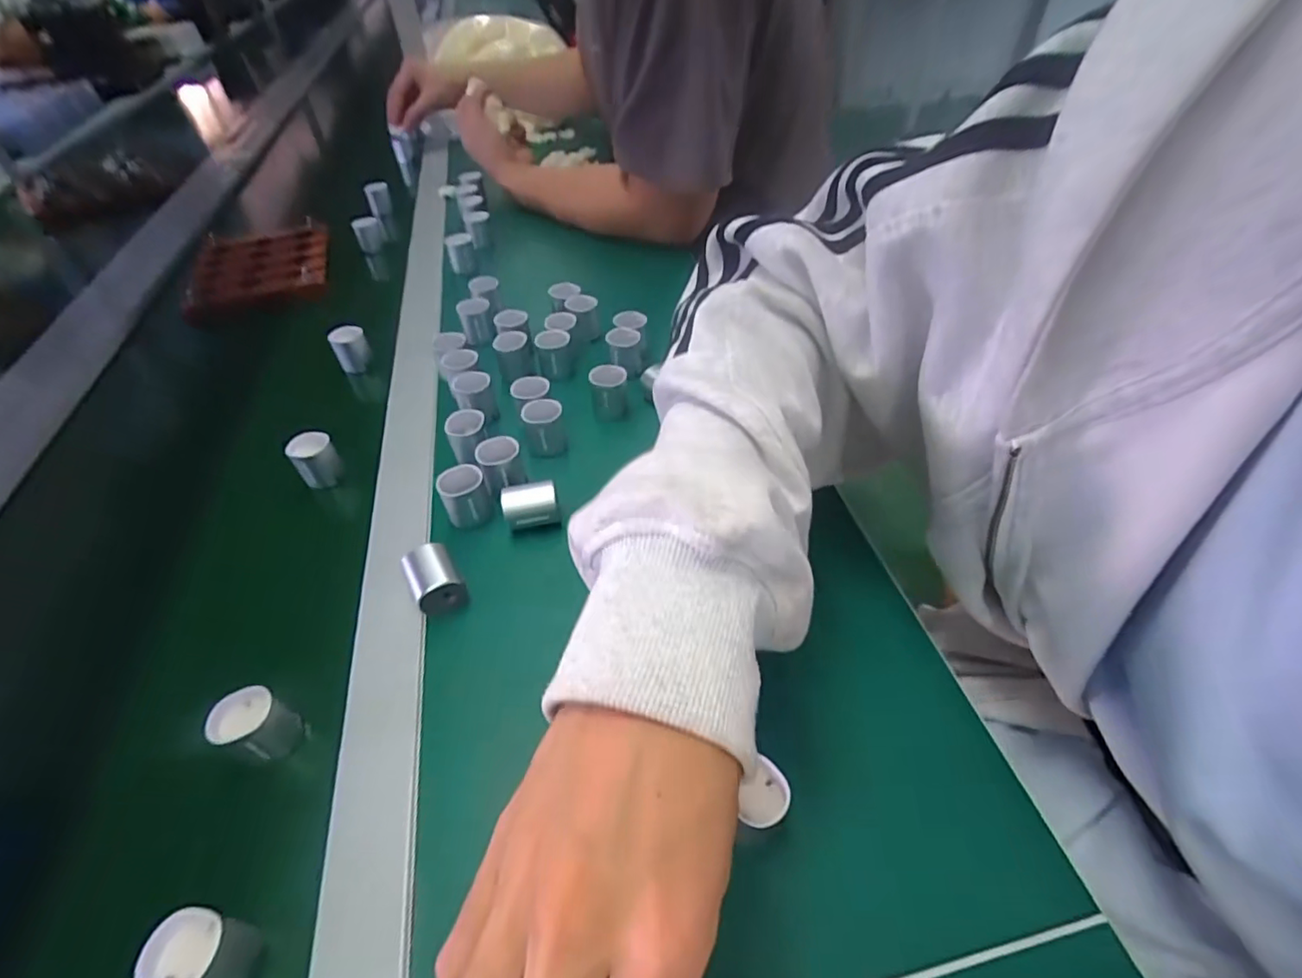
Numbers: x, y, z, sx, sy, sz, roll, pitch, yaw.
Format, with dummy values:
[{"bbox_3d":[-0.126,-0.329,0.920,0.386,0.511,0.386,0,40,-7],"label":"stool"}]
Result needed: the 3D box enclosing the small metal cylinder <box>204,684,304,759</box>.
[{"bbox_3d":[-0.214,0.128,0.318,0.030,0.034,0.031,-2,47,2],"label":"small metal cylinder"}]

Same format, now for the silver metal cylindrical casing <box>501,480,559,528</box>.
[{"bbox_3d":[-0.084,0.012,0.408,0.037,0.025,0.023,-11,47,-7],"label":"silver metal cylindrical casing"}]

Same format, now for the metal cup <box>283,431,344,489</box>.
[{"bbox_3d":[-0.265,-0.023,0.465,0.031,0.035,0.031,-2,47,2],"label":"metal cup"}]

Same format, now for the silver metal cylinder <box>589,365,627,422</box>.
[{"bbox_3d":[-0.034,-0.079,0.482,0.029,0.032,0.033,-8,47,-4],"label":"silver metal cylinder"}]

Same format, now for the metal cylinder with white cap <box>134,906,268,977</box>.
[{"bbox_3d":[-0.190,0.199,0.250,0.024,0.047,0.028,-1,47,3],"label":"metal cylinder with white cap"}]

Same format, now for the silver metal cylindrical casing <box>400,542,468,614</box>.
[{"bbox_3d":[-0.136,0.057,0.369,0.028,0.023,0.041,-26,51,-20],"label":"silver metal cylindrical casing"}]

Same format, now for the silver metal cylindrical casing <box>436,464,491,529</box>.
[{"bbox_3d":[-0.132,0.004,0.412,0.030,0.032,0.026,-15,48,-11],"label":"silver metal cylindrical casing"}]

